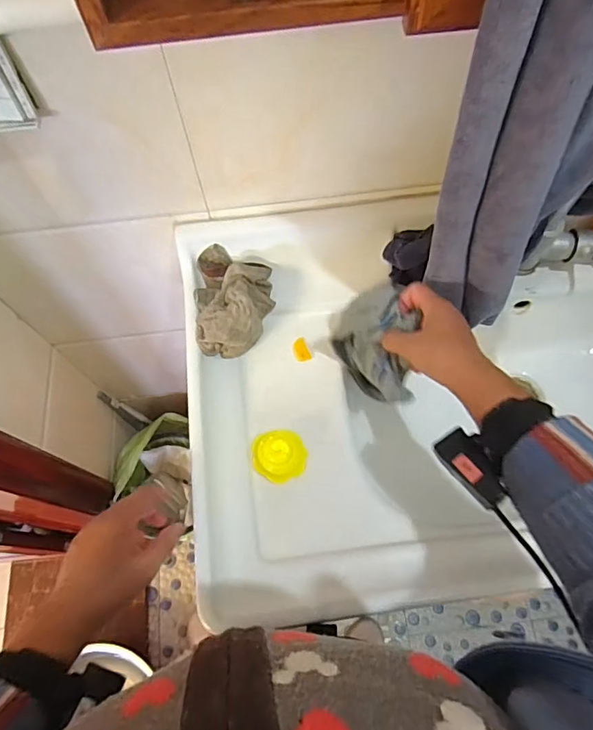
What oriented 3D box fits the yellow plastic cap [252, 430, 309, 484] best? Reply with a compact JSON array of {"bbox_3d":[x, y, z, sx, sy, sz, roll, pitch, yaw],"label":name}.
[{"bbox_3d":[-0.020,0.106,0.593,0.061,0.033,0.057,-1,68,2],"label":"yellow plastic cap"}]

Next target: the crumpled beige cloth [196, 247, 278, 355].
[{"bbox_3d":[-0.080,-0.084,0.642,0.095,0.055,0.137,-5,68,0],"label":"crumpled beige cloth"}]

